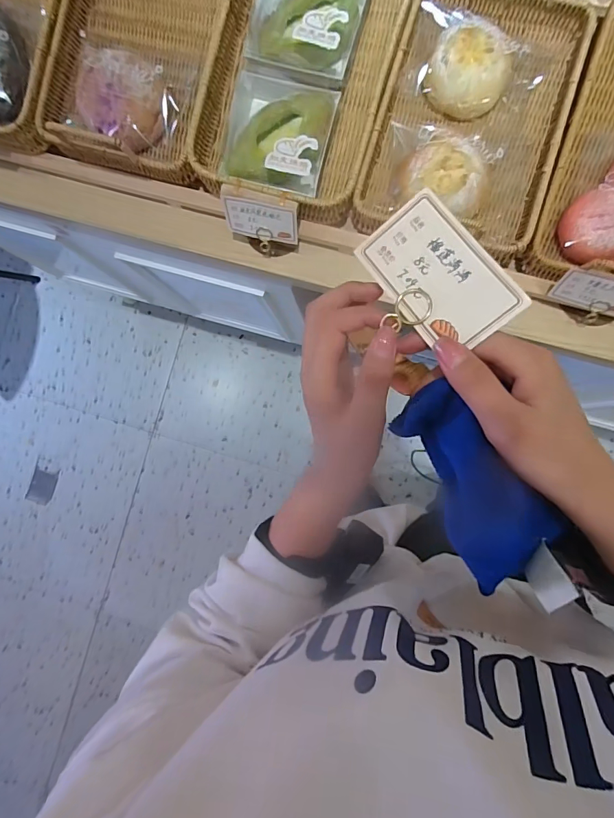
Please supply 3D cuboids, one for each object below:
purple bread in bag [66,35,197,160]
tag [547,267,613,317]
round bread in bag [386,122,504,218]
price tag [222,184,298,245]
[{"bbox_3d":[-0.208,-0.385,0.521,0.147,0.040,0.140,10,89,5],"label":"purple bread in bag"},{"bbox_3d":[0.322,-0.127,0.469,0.087,0.051,0.010,15,63,10],"label":"tag"},{"bbox_3d":[0.153,-0.274,0.478,0.120,0.050,0.111,0,88,5],"label":"round bread in bag"},{"bbox_3d":[-0.054,-0.226,0.504,0.088,0.059,0.008,13,59,3],"label":"price tag"}]

